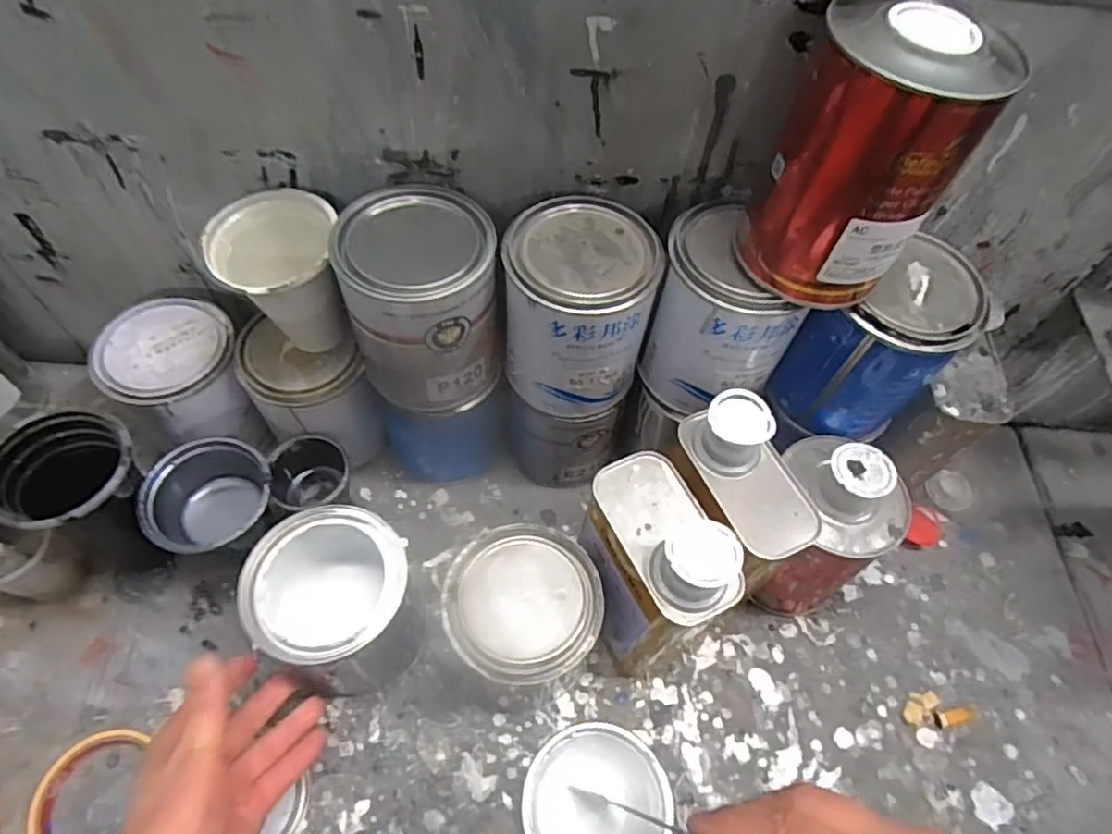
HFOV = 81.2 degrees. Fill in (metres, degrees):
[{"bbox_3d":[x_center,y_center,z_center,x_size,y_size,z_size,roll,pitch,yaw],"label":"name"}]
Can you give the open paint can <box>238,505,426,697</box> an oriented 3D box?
[{"bbox_3d":[-0.166,0.141,0.498,0.114,0.131,0.119,-30,65,-21],"label":"open paint can"}]

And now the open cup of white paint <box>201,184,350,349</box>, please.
[{"bbox_3d":[-0.199,-0.097,0.491,0.085,0.114,0.082,2,59,-3],"label":"open cup of white paint"}]

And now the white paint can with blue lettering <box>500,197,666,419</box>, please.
[{"bbox_3d":[0.016,-0.078,0.485,0.107,0.129,0.100,6,58,-1],"label":"white paint can with blue lettering"}]

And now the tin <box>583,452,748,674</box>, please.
[{"bbox_3d":[0.067,0.111,0.484,0.062,0.215,0.117,-19,62,-16],"label":"tin"}]

